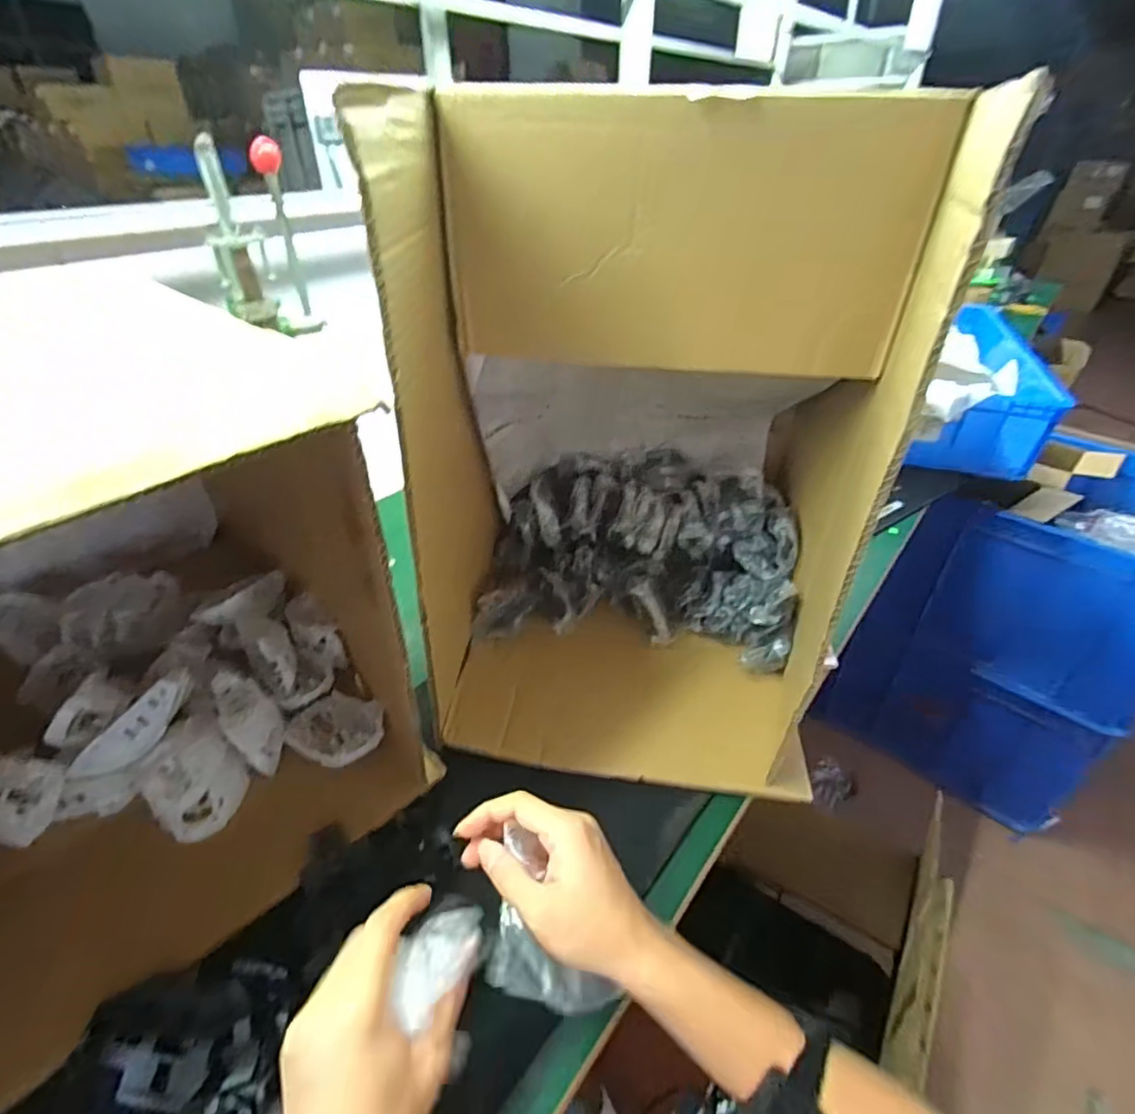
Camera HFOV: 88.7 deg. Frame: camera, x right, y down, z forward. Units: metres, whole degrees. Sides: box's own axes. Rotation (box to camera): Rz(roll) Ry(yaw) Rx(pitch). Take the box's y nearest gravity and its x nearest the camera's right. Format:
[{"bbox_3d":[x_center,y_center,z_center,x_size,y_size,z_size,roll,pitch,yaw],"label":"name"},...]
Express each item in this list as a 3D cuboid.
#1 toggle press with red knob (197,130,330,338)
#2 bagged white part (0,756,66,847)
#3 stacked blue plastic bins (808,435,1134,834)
[{"bbox_3d":[-0.424,-0.425,0.792,0.116,0.232,0.057,-25,43,-31],"label":"toggle press with red knob"},{"bbox_3d":[-0.454,0.193,0.468,0.077,0.020,0.061,10,71,2],"label":"bagged white part"},{"bbox_3d":[0.946,0.140,1.242,0.442,0.700,0.454,-28,44,-33],"label":"stacked blue plastic bins"}]

